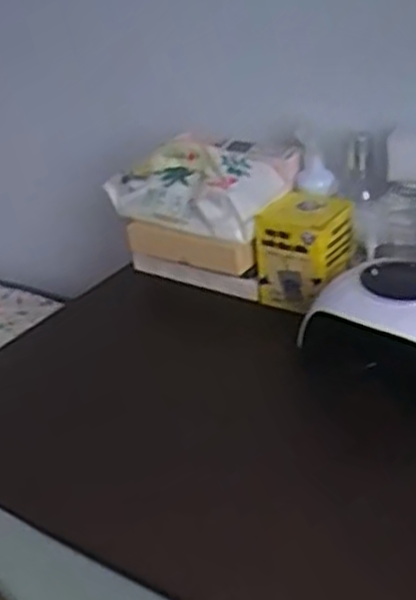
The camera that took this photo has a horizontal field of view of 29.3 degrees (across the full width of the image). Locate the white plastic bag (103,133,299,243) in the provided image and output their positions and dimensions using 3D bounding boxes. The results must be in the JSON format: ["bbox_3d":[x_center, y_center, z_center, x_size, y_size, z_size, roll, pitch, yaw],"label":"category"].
[{"bbox_3d":[0.002,-0.164,1.096,0.238,0.103,0.165,18,31,32],"label":"white plastic bag"}]

